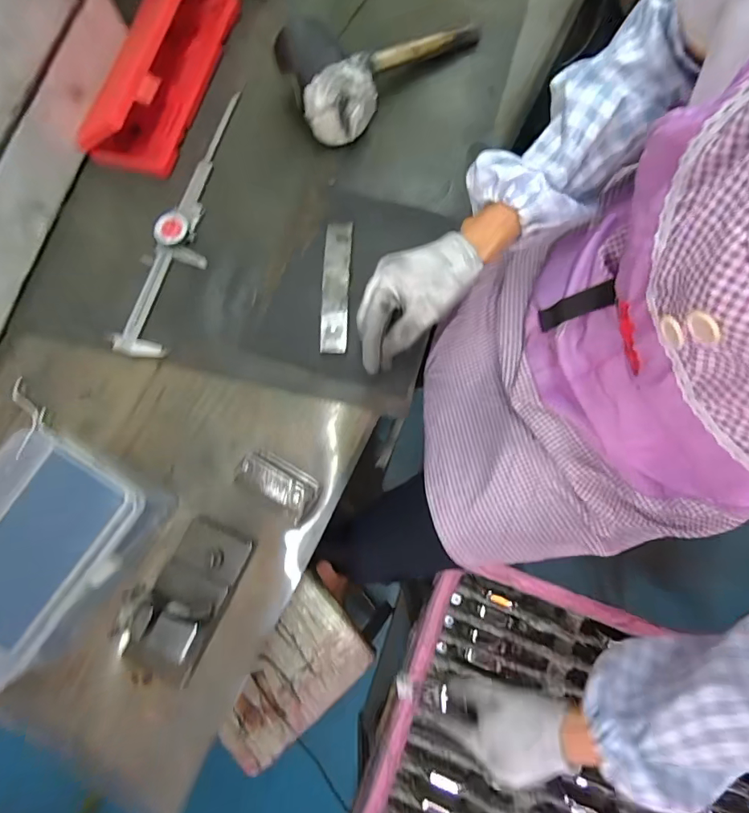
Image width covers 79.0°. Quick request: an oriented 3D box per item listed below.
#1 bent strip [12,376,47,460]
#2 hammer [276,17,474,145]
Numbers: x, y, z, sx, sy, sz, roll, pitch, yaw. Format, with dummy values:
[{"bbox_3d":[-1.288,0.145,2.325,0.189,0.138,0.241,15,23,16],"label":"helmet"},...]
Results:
[{"bbox_3d":[-0.345,0.009,0.453,0.029,0.011,0.080,-13,78,-2],"label":"bent strip"},{"bbox_3d":[0.017,-0.386,0.501,0.235,0.074,0.120,-27,77,-5],"label":"hammer"}]

